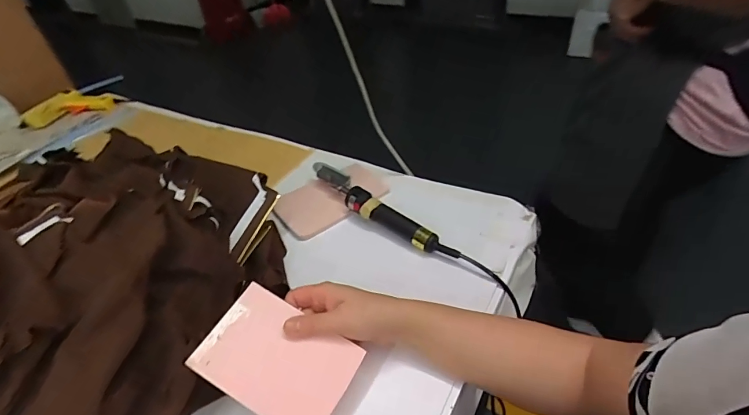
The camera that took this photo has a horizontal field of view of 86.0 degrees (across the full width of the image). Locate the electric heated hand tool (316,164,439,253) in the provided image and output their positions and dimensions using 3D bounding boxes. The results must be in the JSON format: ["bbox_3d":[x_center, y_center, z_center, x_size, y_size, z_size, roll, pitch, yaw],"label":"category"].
[{"bbox_3d":[-0.010,0.000,0.641,0.049,0.050,0.269,-34,48,-28],"label":"electric heated hand tool"}]

